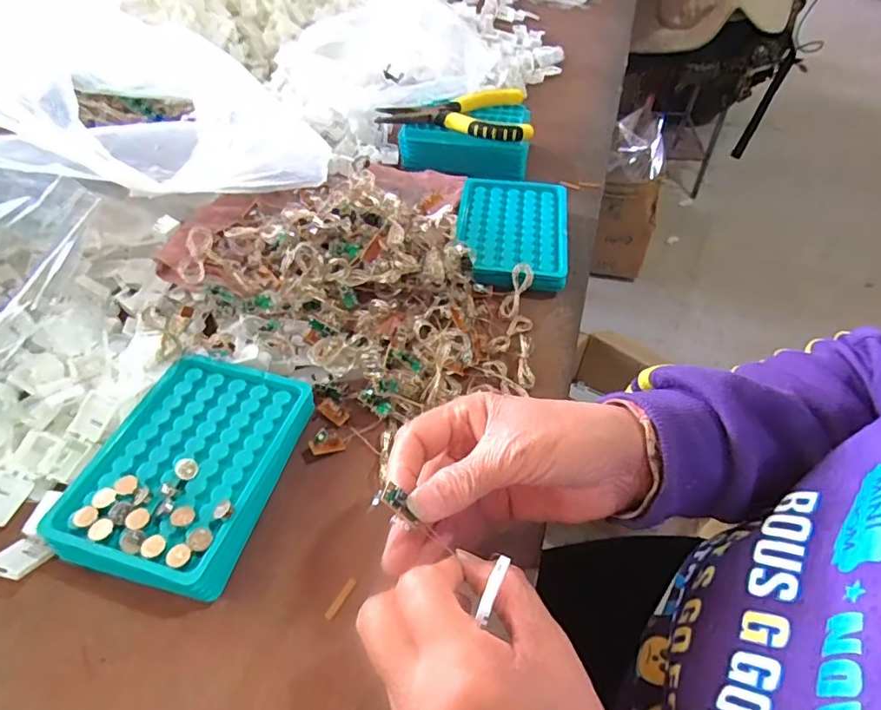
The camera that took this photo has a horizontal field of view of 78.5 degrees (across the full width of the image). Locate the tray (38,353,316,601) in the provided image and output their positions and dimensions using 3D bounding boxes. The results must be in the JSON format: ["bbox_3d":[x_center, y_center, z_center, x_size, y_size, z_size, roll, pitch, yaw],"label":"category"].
[{"bbox_3d":[-0.142,0.063,0.314,0.104,0.024,0.135,12,49,8],"label":"tray"}]

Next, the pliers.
[{"bbox_3d":[0.013,-0.252,0.557,0.153,0.019,0.099,1,49,-1],"label":"pliers"}]

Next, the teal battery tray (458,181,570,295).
[{"bbox_3d":[0.063,-0.110,0.479,0.096,0.021,0.133,7,49,4],"label":"teal battery tray"}]

